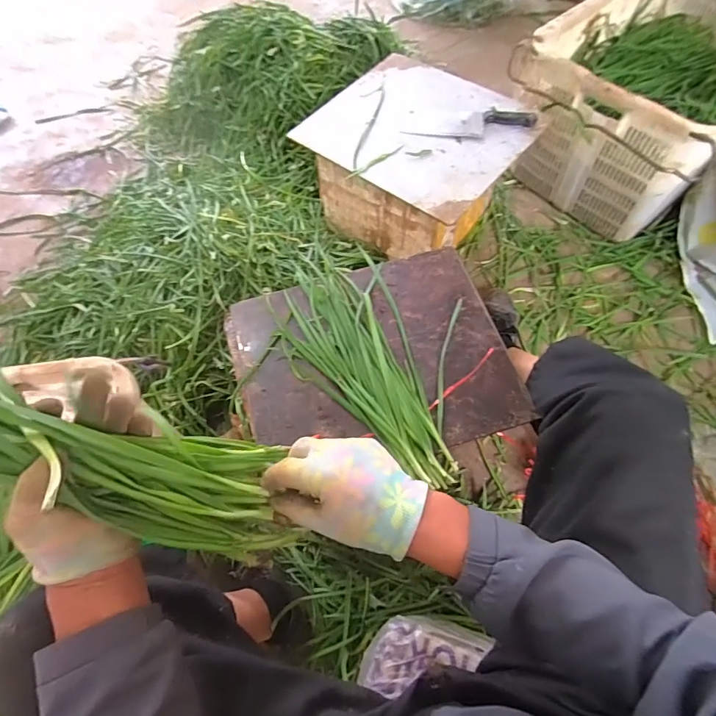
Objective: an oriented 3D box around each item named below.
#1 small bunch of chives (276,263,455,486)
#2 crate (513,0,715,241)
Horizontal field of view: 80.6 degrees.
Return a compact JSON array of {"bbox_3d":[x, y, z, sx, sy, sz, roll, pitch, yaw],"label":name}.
[{"bbox_3d":[-0.004,0.016,0.700,0.200,0.032,0.416,-16,64,-4],"label":"small bunch of chives"},{"bbox_3d":[0.755,-0.644,1.064,0.611,0.364,0.475,-35,66,-13],"label":"crate"}]

